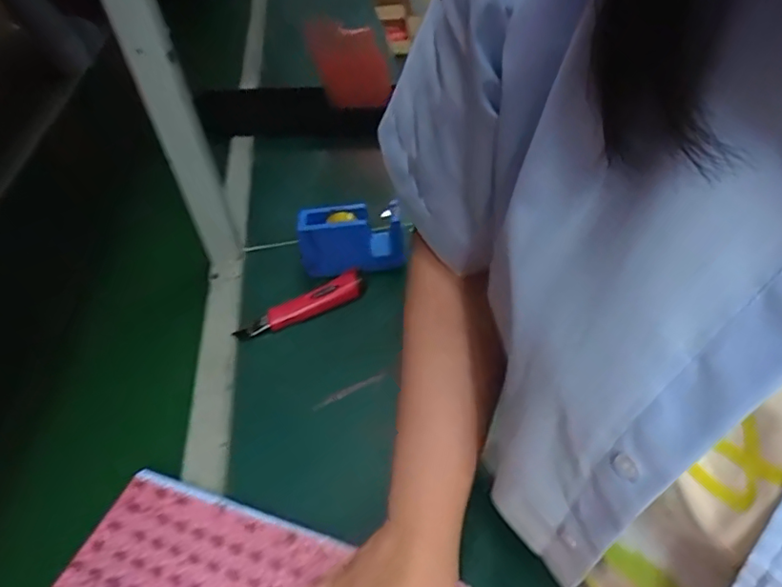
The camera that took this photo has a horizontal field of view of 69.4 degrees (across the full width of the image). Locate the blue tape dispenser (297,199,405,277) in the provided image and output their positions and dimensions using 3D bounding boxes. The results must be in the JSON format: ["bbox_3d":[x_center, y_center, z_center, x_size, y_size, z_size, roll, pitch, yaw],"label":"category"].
[{"bbox_3d":[-0.051,-0.072,0.729,0.130,0.073,0.050,-8,43,-1],"label":"blue tape dispenser"}]

